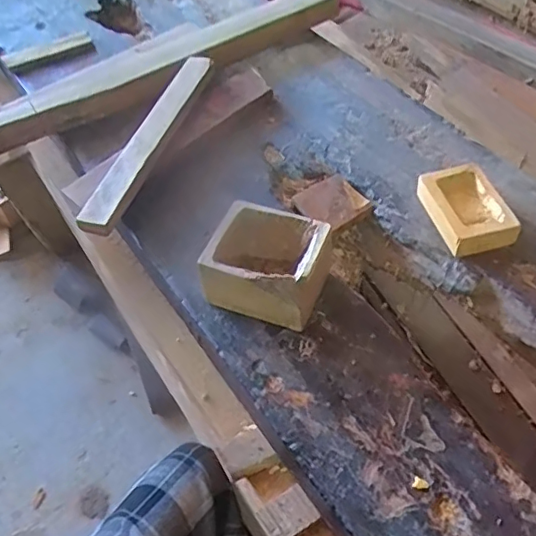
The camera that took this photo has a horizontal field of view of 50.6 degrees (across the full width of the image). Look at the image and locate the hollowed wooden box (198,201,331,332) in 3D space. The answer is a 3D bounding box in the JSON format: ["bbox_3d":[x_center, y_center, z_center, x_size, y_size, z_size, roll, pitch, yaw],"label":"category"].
[{"bbox_3d":[0.000,-0.003,0.514,0.098,0.061,0.090,18,55,17],"label":"hollowed wooden box"}]

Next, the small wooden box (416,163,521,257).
[{"bbox_3d":[0.197,-0.062,0.567,0.069,0.024,0.098,-13,52,-6],"label":"small wooden box"}]

